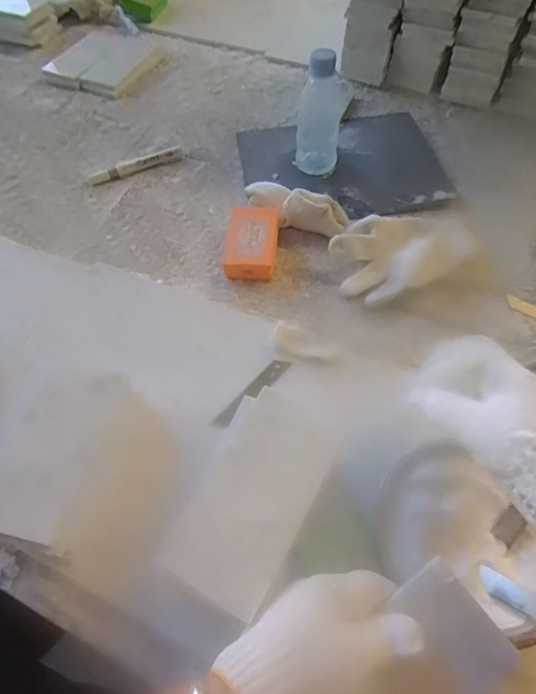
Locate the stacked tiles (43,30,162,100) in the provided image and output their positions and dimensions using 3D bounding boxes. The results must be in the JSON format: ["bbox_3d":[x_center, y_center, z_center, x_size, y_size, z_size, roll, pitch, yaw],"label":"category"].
[{"bbox_3d":[-0.290,-0.521,0.867,0.170,0.022,0.188,22,58,16],"label":"stacked tiles"}]

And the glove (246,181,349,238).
[{"bbox_3d":[0.031,-0.177,0.606,0.144,0.053,0.042,27,62,18],"label":"glove"}]

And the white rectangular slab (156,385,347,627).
[{"bbox_3d":[-0.009,0.105,0.349,0.081,0.010,0.150,24,61,14],"label":"white rectangular slab"}]

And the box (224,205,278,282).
[{"bbox_3d":[-0.018,-0.125,0.582,0.058,0.033,0.100,5,58,4],"label":"box"}]

